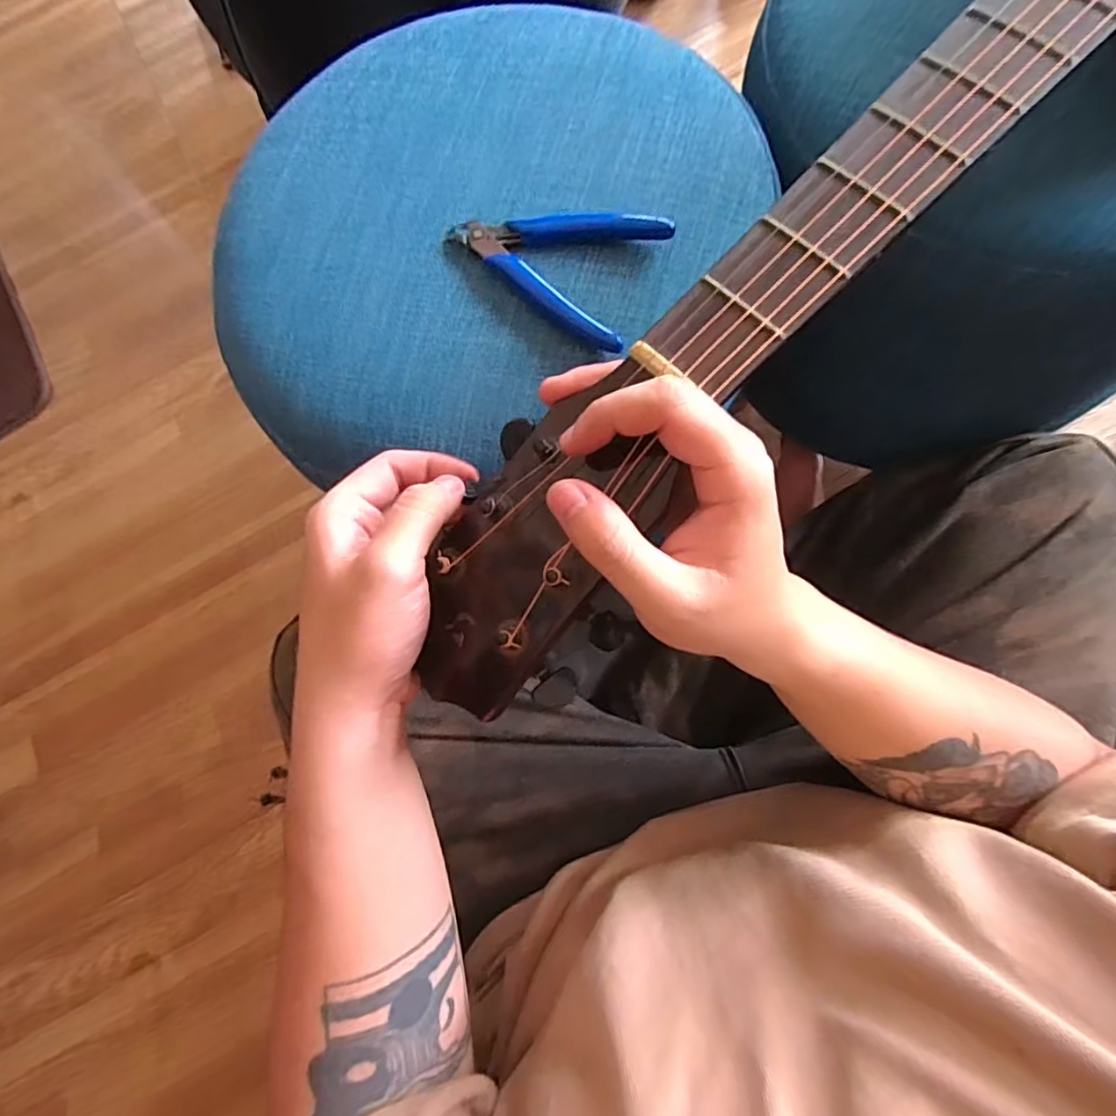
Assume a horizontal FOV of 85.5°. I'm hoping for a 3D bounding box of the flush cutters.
[{"bbox_3d":[-0.004,-0.166,0.324,0.112,0.008,0.081,24,75,7],"label":"flush cutters"}]

